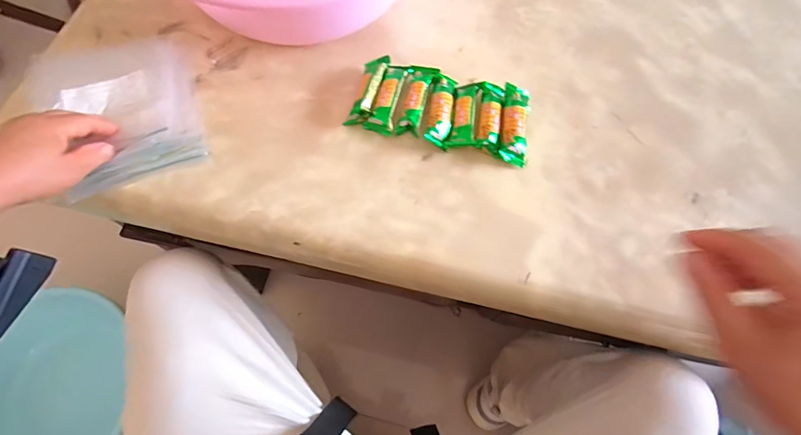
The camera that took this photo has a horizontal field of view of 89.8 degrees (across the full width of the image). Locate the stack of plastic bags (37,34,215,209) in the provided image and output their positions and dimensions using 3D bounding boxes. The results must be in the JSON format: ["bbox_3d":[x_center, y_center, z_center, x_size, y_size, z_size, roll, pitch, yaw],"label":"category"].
[{"bbox_3d":[-0.297,-0.116,0.418,0.152,0.026,0.185,-23,70,-11],"label":"stack of plastic bags"}]

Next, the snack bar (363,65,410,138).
[{"bbox_3d":[-0.012,-0.131,0.436,0.028,0.019,0.084,16,68,4],"label":"snack bar"}]

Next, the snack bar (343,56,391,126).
[{"bbox_3d":[-0.036,-0.138,0.438,0.025,0.016,0.087,17,68,5],"label":"snack bar"}]

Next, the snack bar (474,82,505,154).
[{"bbox_3d":[0.096,-0.109,0.434,0.027,0.017,0.085,8,67,1],"label":"snack bar"}]

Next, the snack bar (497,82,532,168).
[{"bbox_3d":[0.122,-0.101,0.429,0.030,0.019,0.098,11,67,2],"label":"snack bar"}]

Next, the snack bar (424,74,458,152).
[{"bbox_3d":[0.044,-0.115,0.433,0.026,0.019,0.087,9,67,2],"label":"snack bar"}]

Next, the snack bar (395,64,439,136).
[{"bbox_3d":[0.018,-0.129,0.437,0.030,0.019,0.087,12,67,3],"label":"snack bar"}]

